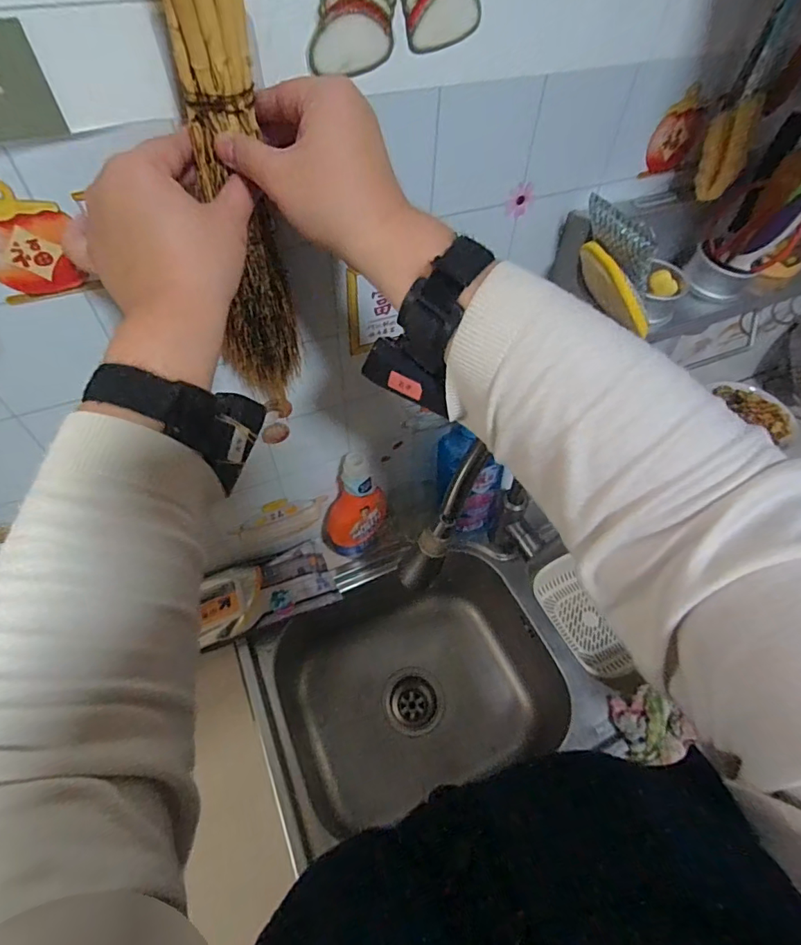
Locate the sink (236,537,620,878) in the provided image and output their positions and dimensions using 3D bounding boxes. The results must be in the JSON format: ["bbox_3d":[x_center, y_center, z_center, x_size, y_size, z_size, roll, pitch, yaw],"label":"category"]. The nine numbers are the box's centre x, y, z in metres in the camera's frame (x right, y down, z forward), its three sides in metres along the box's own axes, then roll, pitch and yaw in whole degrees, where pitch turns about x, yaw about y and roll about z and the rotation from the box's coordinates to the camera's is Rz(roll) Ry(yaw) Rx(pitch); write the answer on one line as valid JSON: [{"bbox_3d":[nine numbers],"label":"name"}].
[{"bbox_3d":[0.024,0.328,0.779,0.407,0.206,0.358,-15,55,-12],"label":"sink"}]

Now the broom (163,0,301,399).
[{"bbox_3d":[-0.111,-0.174,0.334,0.056,0.325,0.026,-20,55,-19],"label":"broom"}]

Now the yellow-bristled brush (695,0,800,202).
[{"bbox_3d":[0.326,-0.364,0.427,0.045,0.204,0.057,30,58,19],"label":"yellow-bristled brush"}]

